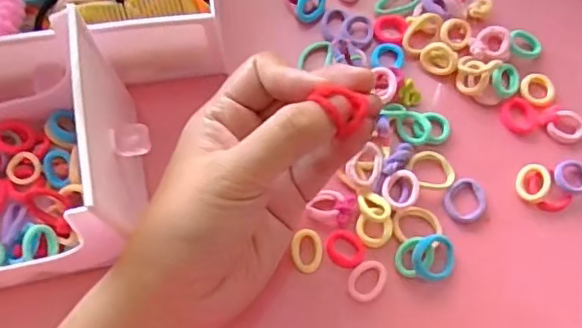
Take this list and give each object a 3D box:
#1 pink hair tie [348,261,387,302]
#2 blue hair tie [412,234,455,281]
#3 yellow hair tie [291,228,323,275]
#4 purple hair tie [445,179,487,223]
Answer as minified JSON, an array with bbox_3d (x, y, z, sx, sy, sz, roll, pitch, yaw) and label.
[{"bbox_3d":[0.039,0.059,0.293,0.016,0.004,0.023,39,76,14],"label":"pink hair tie"},{"bbox_3d":[0.073,0.047,0.294,0.023,0.010,0.022,-1,70,2],"label":"blue hair tie"},{"bbox_3d":[0.008,0.045,0.302,0.016,0.004,0.023,10,71,6],"label":"yellow hair tie"},{"bbox_3d":[0.093,0.019,0.306,0.021,0.005,0.023,-1,70,2],"label":"purple hair tie"}]

